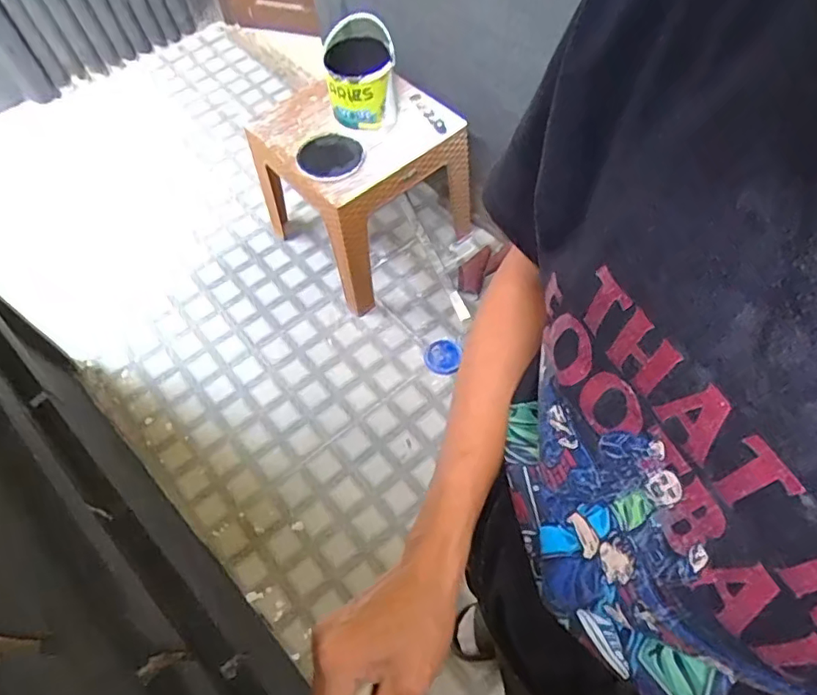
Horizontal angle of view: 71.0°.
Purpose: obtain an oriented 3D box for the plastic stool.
[{"bbox_3d":[-0.144,-0.510,1.747,0.516,0.462,0.495,-41,67,-19],"label":"plastic stool"}]

